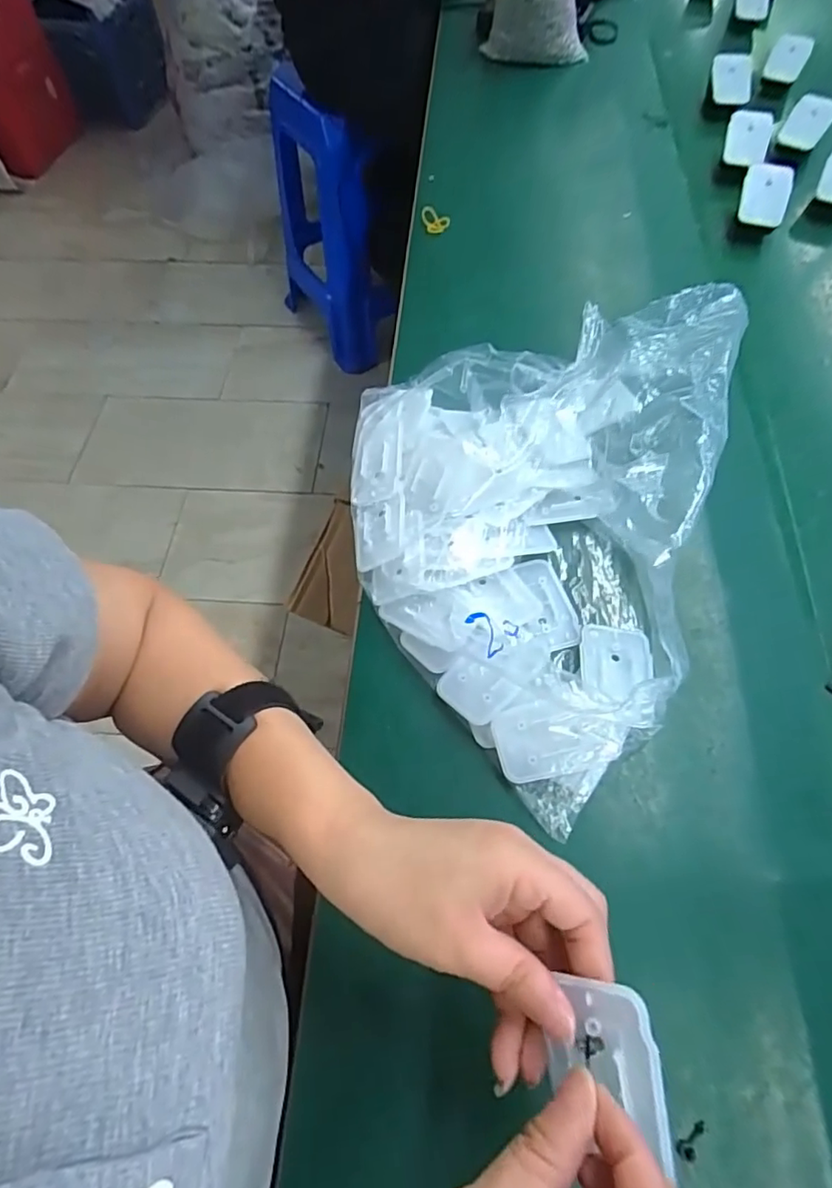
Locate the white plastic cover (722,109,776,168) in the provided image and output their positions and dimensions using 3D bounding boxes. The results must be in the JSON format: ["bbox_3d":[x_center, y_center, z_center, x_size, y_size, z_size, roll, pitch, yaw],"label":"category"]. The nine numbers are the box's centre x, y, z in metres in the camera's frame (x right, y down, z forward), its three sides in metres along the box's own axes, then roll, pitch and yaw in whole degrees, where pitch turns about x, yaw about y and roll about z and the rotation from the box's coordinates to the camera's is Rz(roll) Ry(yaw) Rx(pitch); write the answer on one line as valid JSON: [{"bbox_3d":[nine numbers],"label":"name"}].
[{"bbox_3d":[0.340,-0.466,0.597,0.046,0.046,0.014,3,30,-3],"label":"white plastic cover"}]

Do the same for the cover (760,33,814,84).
[{"bbox_3d":[0.434,-0.624,0.679,0.044,0.041,0.015,4,37,-5],"label":"cover"}]

